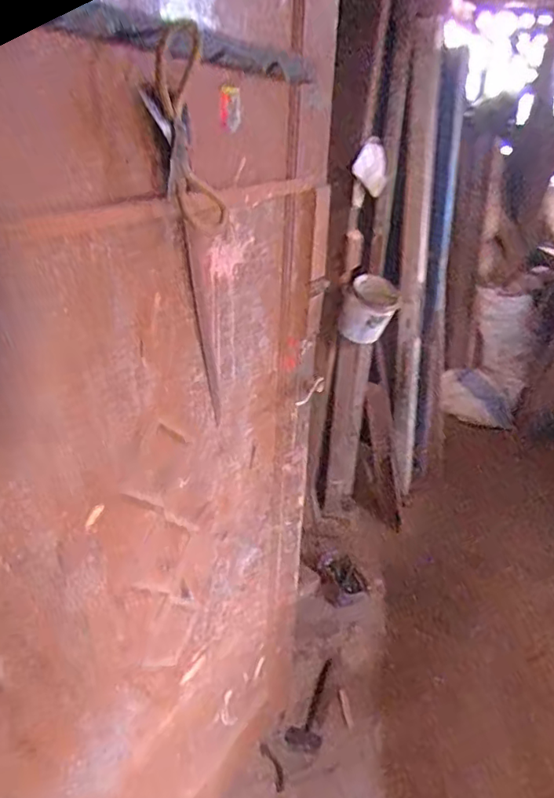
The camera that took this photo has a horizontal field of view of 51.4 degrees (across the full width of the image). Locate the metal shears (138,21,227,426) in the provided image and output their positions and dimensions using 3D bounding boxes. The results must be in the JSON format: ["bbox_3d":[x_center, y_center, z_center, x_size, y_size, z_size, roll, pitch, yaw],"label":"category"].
[{"bbox_3d":[-0.094,-0.172,0.705,0.055,0.493,0.113,4,51,3],"label":"metal shears"}]

